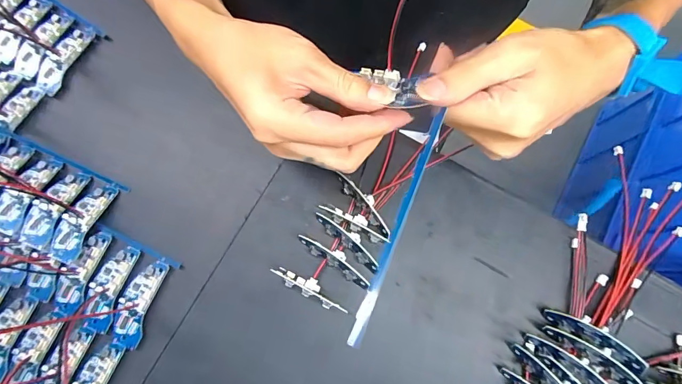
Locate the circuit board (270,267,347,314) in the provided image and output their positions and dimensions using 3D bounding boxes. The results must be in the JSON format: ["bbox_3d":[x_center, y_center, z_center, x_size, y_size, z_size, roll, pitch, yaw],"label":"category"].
[{"bbox_3d":[-0.024,0.071,0.296,0.058,0.019,0.013,28,80,5],"label":"circuit board"}]

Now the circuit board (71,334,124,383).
[{"bbox_3d":[-0.182,0.142,0.288,0.024,0.007,0.068,17,79,3],"label":"circuit board"}]

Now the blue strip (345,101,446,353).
[{"bbox_3d":[0.031,0.014,0.203,0.006,0.004,0.130,22,73,4],"label":"blue strip"}]

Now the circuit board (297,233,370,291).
[{"bbox_3d":[-0.005,0.051,0.300,0.063,0.018,0.014,36,81,7],"label":"circuit board"}]

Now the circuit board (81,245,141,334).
[{"bbox_3d":[-0.178,0.072,0.301,0.026,0.004,0.063,18,79,4],"label":"circuit board"}]

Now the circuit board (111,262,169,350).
[{"bbox_3d":[-0.154,0.083,0.299,0.023,0.006,0.065,18,79,4],"label":"circuit board"}]

